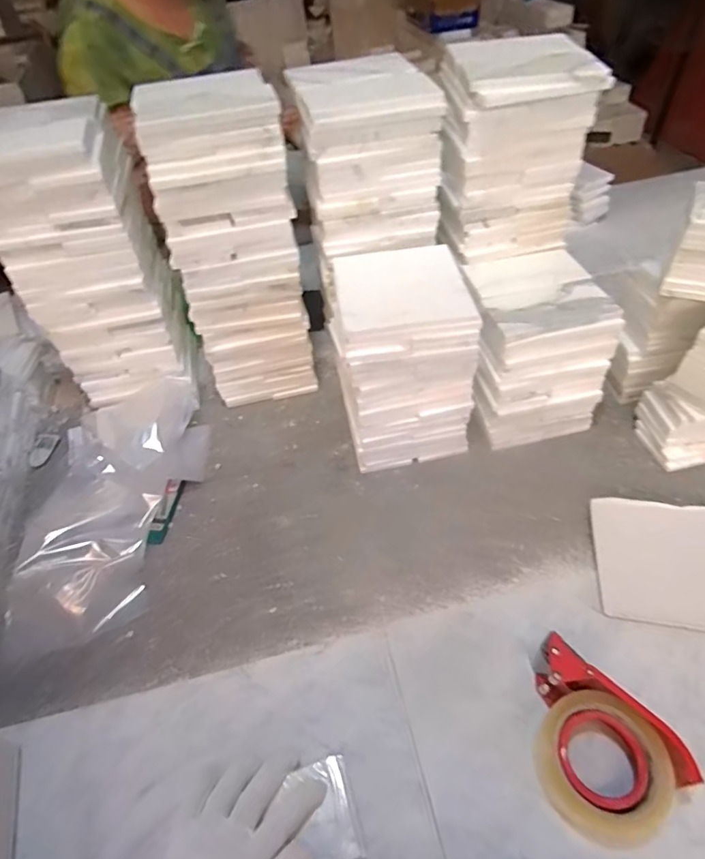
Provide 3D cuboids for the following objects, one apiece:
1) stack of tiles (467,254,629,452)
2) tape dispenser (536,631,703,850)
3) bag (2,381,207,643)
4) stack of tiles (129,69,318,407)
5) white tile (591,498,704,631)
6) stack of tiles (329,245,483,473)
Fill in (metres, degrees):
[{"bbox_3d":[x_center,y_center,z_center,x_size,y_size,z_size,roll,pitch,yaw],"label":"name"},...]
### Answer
[{"bbox_3d":[0.236,-0.103,0.688,0.167,0.202,0.169,-15,50,-7],"label":"stack of tiles"},{"bbox_3d":[0.202,0.276,0.429,0.106,0.061,0.145,-34,54,-23],"label":"tape dispenser"},{"bbox_3d":[-0.312,0.088,0.636,0.210,0.082,0.341,-8,48,-2],"label":"bag"},{"bbox_3d":[-0.155,-0.230,0.687,0.166,0.403,0.158,-12,49,-4],"label":"stack of tiles"},{"bbox_3d":[0.381,0.150,0.553,0.193,0.010,0.148,3,53,11],"label":"white tile"},{"bbox_3d":[0.063,-0.091,0.650,0.158,0.251,0.159,-9,48,-3],"label":"stack of tiles"}]

